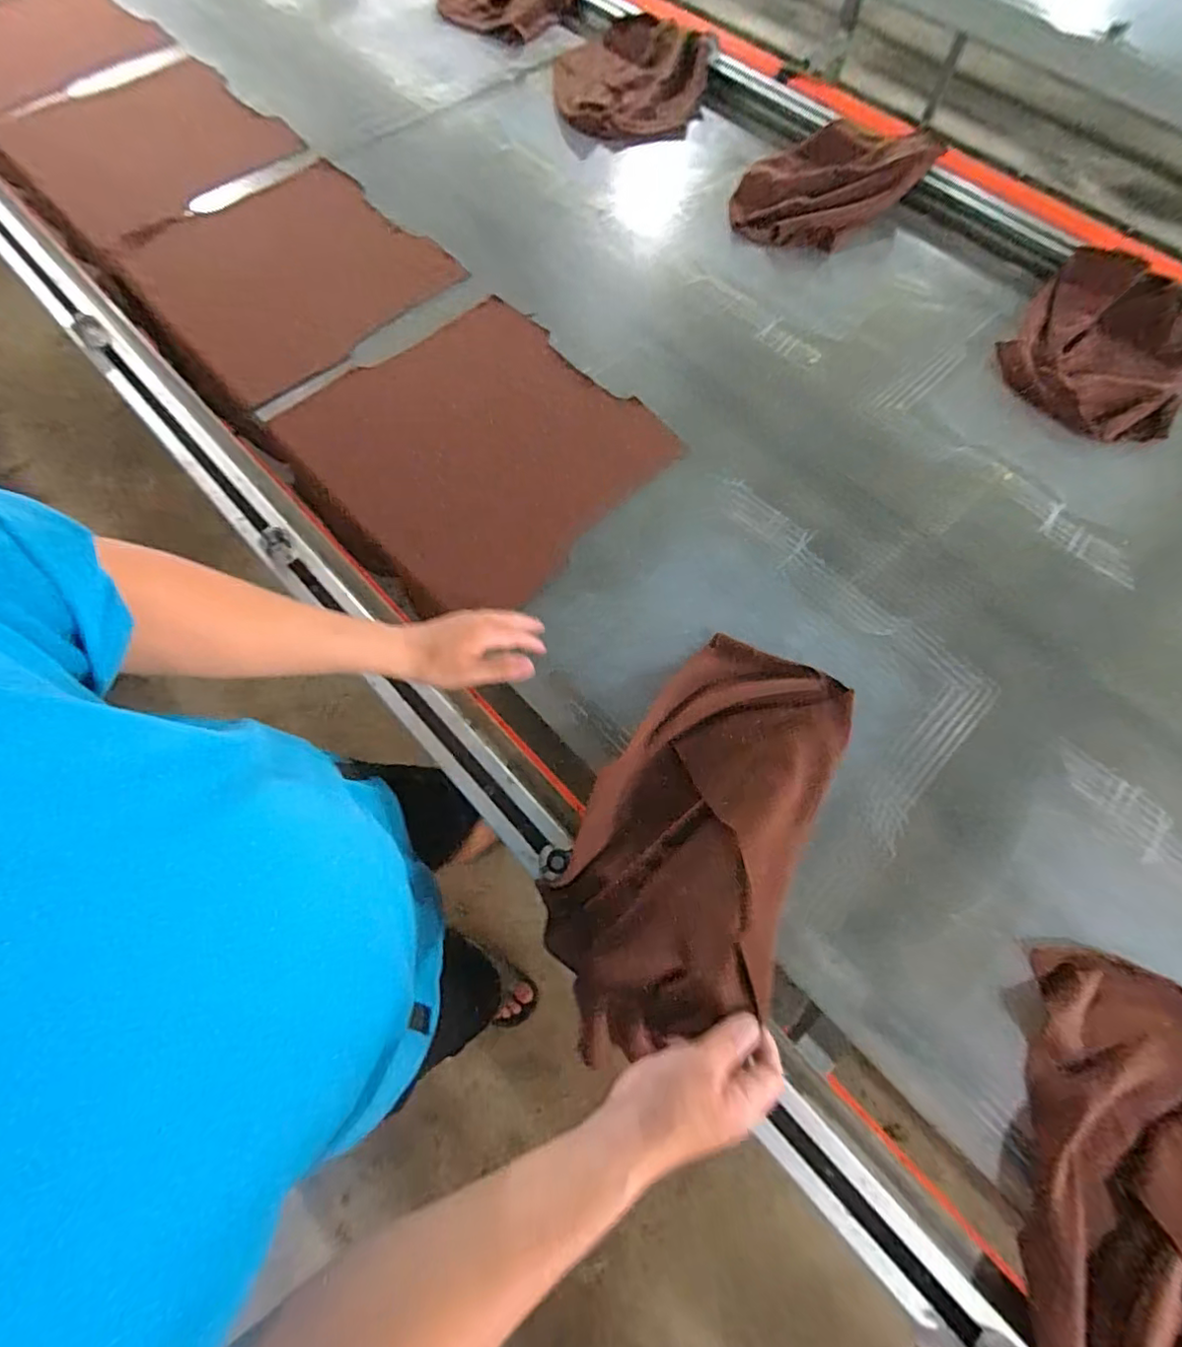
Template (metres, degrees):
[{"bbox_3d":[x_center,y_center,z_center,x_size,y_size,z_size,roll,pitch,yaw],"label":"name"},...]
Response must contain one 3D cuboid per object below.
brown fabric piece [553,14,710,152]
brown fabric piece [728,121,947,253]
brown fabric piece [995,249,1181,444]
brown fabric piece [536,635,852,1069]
[{"bbox_3d":[0.075,-1.231,1.203,0.317,0.061,0.456,8,68,1],"label":"brown fabric piece"},{"bbox_3d":[0.417,-0.875,1.039,0.378,0.059,0.237,-38,73,-14],"label":"brown fabric piece"},{"bbox_3d":[0.788,-0.509,0.885,0.258,0.042,0.371,30,71,11],"label":"brown fabric piece"},{"bbox_3d":[0.112,0.147,0.597,0.202,0.099,0.432,28,62,10],"label":"brown fabric piece"}]

